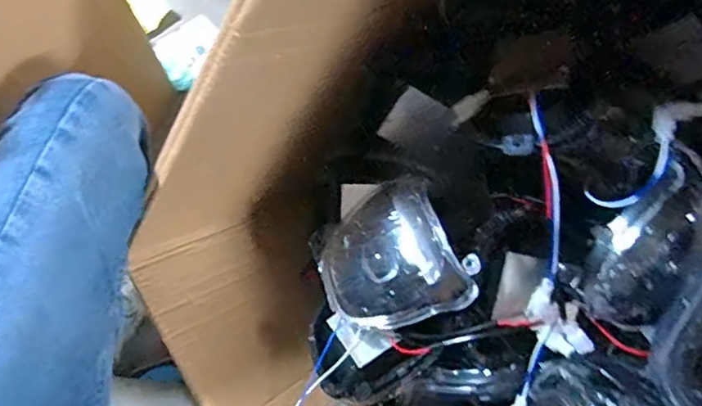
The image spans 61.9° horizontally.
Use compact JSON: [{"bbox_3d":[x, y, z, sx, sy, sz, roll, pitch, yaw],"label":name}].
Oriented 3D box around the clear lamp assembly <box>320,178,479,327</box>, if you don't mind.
[{"bbox_3d":[0.039,0.059,0.546,0.134,0.070,0.132,-39,51,17],"label":"clear lamp assembly"}]

